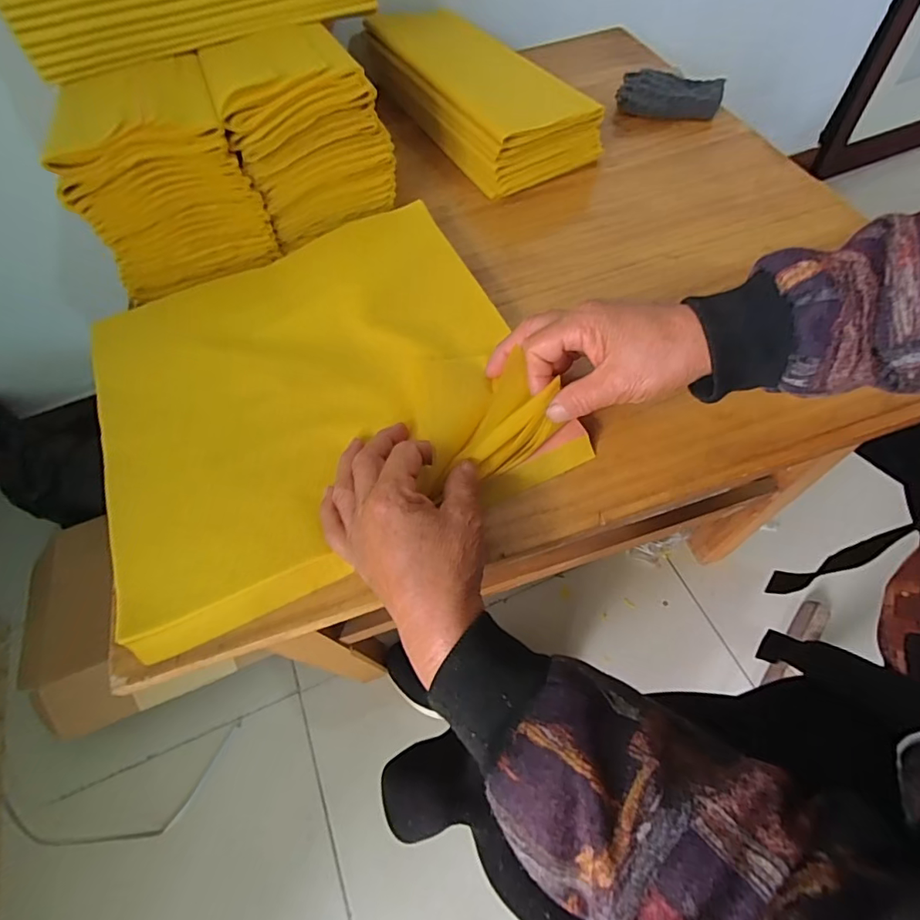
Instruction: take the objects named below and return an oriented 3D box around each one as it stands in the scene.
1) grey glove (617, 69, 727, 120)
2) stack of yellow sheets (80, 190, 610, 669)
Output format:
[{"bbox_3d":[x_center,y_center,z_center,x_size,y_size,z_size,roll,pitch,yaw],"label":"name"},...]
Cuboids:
[{"bbox_3d":[0.237,-0.412,0.549,0.110,0.026,0.050,12,62,11],"label":"grey glove"},{"bbox_3d":[-0.119,-0.070,0.379,0.308,0.027,0.314,-24,62,-9],"label":"stack of yellow sheets"}]

